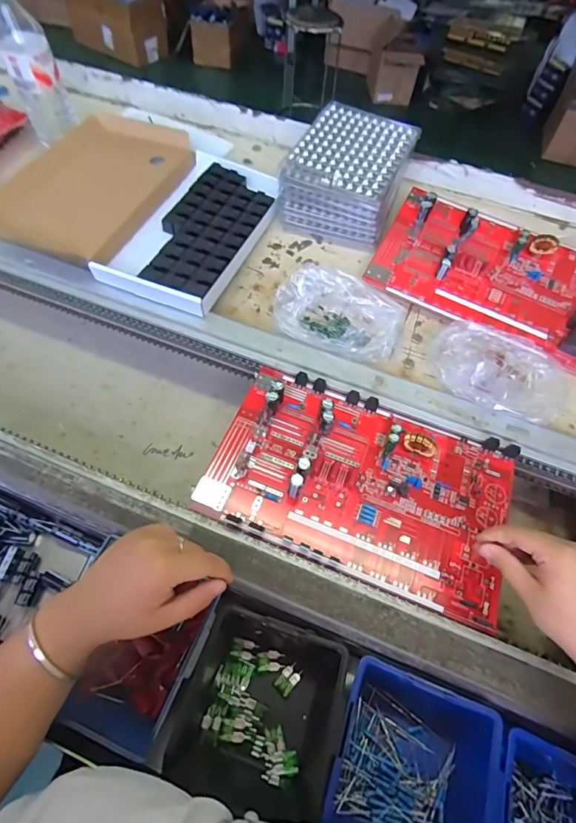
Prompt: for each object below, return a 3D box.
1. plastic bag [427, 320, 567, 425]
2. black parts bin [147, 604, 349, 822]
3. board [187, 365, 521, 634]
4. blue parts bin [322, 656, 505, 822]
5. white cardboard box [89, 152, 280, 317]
[{"bbox_3d":[0.260,-0.052,0.520,0.162,0.063,0.127,9,55,2],"label":"plastic bag"},{"bbox_3d":[-0.025,0.251,0.355,0.124,0.063,0.129,15,55,6],"label":"black parts bin"},{"bbox_3d":[0.079,0.068,0.452,0.314,0.041,0.196,19,56,9],"label":"board"},{"bbox_3d":[0.095,0.289,0.338,0.119,0.064,0.128,20,56,10],"label":"blue parts bin"},{"bbox_3d":[-0.127,-0.279,0.624,0.170,0.037,0.312,19,56,9],"label":"white cardboard box"}]

